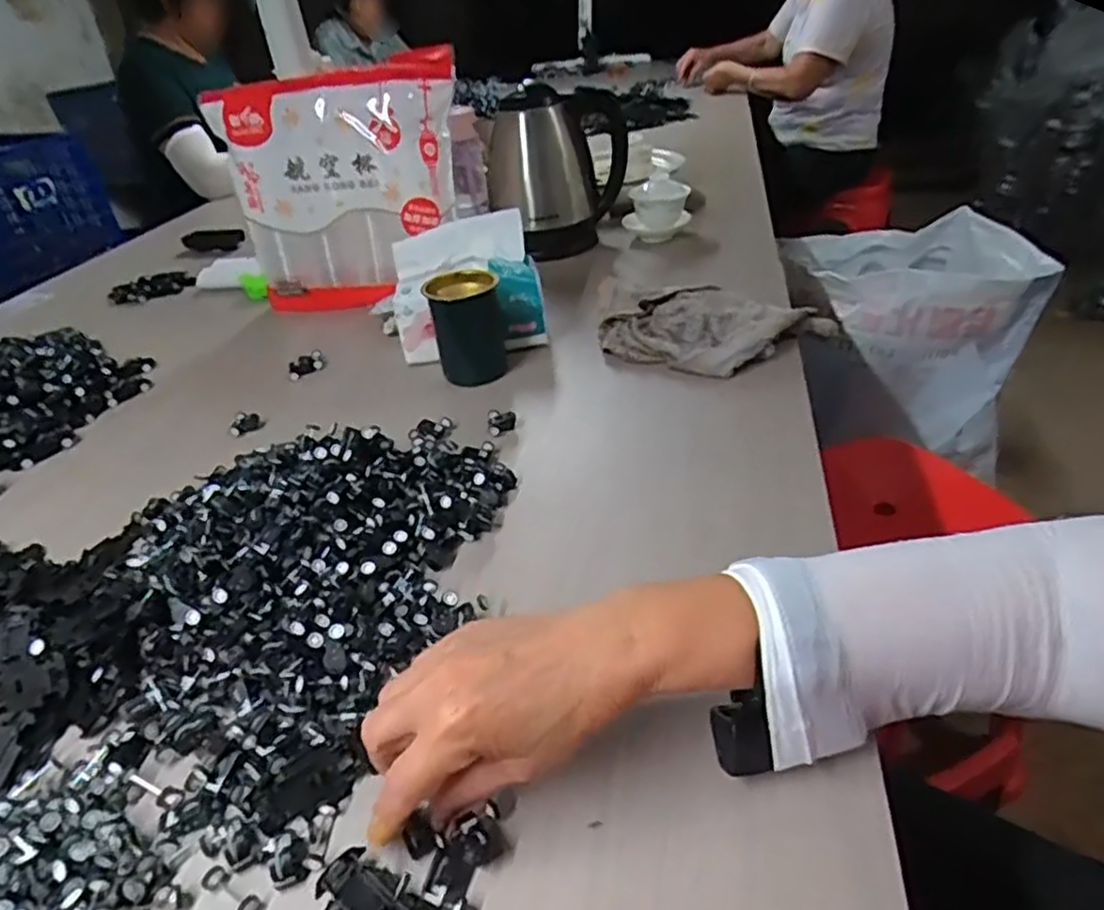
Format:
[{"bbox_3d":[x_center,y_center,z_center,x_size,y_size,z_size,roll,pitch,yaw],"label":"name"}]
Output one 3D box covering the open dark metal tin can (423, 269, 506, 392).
[{"bbox_3d":[-0.089,-0.137,0.758,0.071,0.099,0.082,-3,34,4],"label":"open dark metal tin can"}]

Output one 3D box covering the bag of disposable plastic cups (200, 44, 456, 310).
[{"bbox_3d":[-0.261,-0.329,0.914,0.303,0.272,0.082,-4,34,2],"label":"bag of disposable plastic cups"}]

